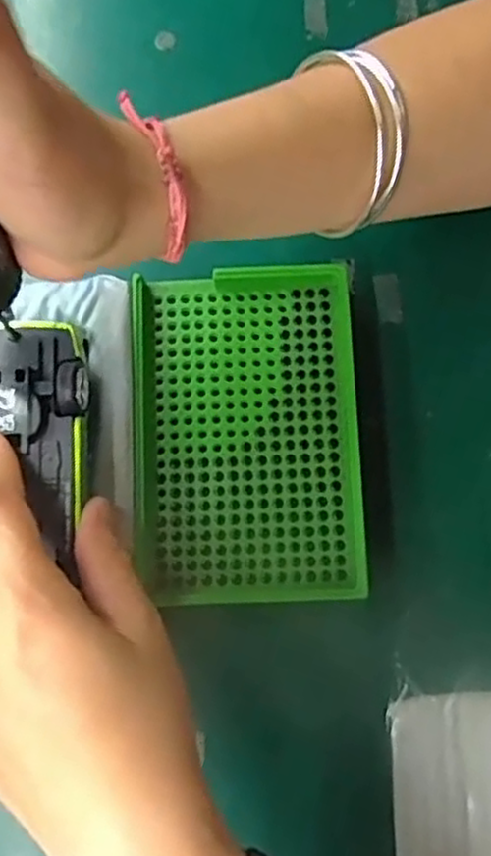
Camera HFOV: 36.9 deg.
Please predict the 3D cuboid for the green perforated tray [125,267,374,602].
[{"bbox_3d":[0.000,0.002,0.311,0.091,0.022,0.138,-2,78,0],"label":"green perforated tray"}]

